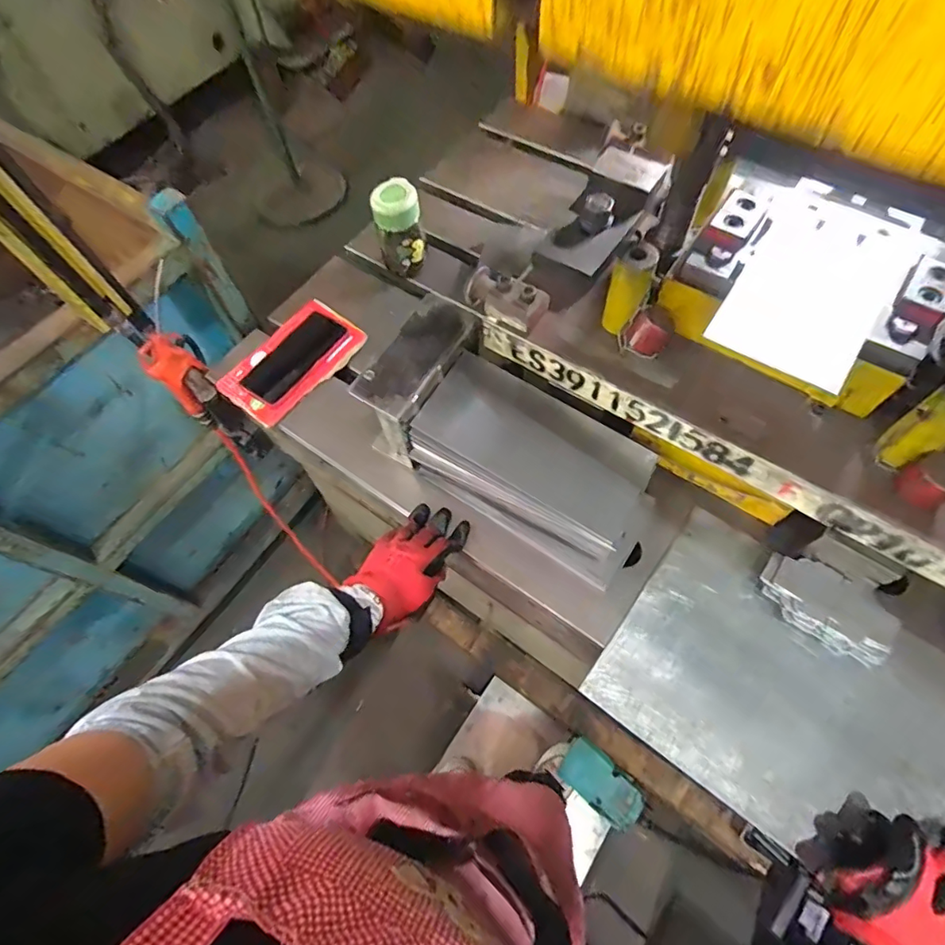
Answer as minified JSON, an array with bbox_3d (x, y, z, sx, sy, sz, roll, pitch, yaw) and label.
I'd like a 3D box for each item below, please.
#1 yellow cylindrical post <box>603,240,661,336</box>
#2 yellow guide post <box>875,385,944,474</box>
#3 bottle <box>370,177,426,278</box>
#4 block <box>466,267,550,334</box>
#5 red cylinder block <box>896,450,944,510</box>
[{"bbox_3d":[0.162,-0.189,0.538,0.039,0.089,0.035,7,64,7],"label":"yellow cylindrical post"},{"bbox_3d":[0.404,-0.042,0.460,0.046,0.098,0.041,-33,66,-13],"label":"yellow guide post"},{"bbox_3d":[-0.106,-0.354,0.776,0.068,0.132,0.058,-6,63,0],"label":"bottle"},{"bbox_3d":[0.039,-0.198,0.590,0.091,0.041,0.045,31,69,17],"label":"block"},{"bbox_3d":[0.409,0.007,0.465,0.037,0.041,0.041,-29,65,-11],"label":"red cylinder block"}]

